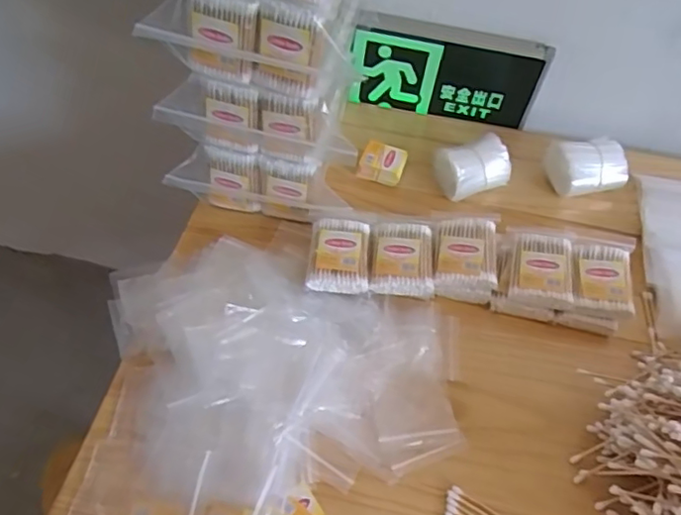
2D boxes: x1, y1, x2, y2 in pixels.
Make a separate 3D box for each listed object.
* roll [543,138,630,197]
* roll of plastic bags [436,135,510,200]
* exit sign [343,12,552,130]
[{"bbox_3d":[0.269,-0.098,0.638,0.081,0.050,0.056,-6,53,-7],"label":"roll"},{"bbox_3d":[0.144,-0.096,0.633,0.080,0.048,0.053,-16,55,-14],"label":"roll of plastic bags"},{"bbox_3d":[0.125,-0.217,0.683,0.215,0.114,0.029,8,53,4],"label":"exit sign"}]

